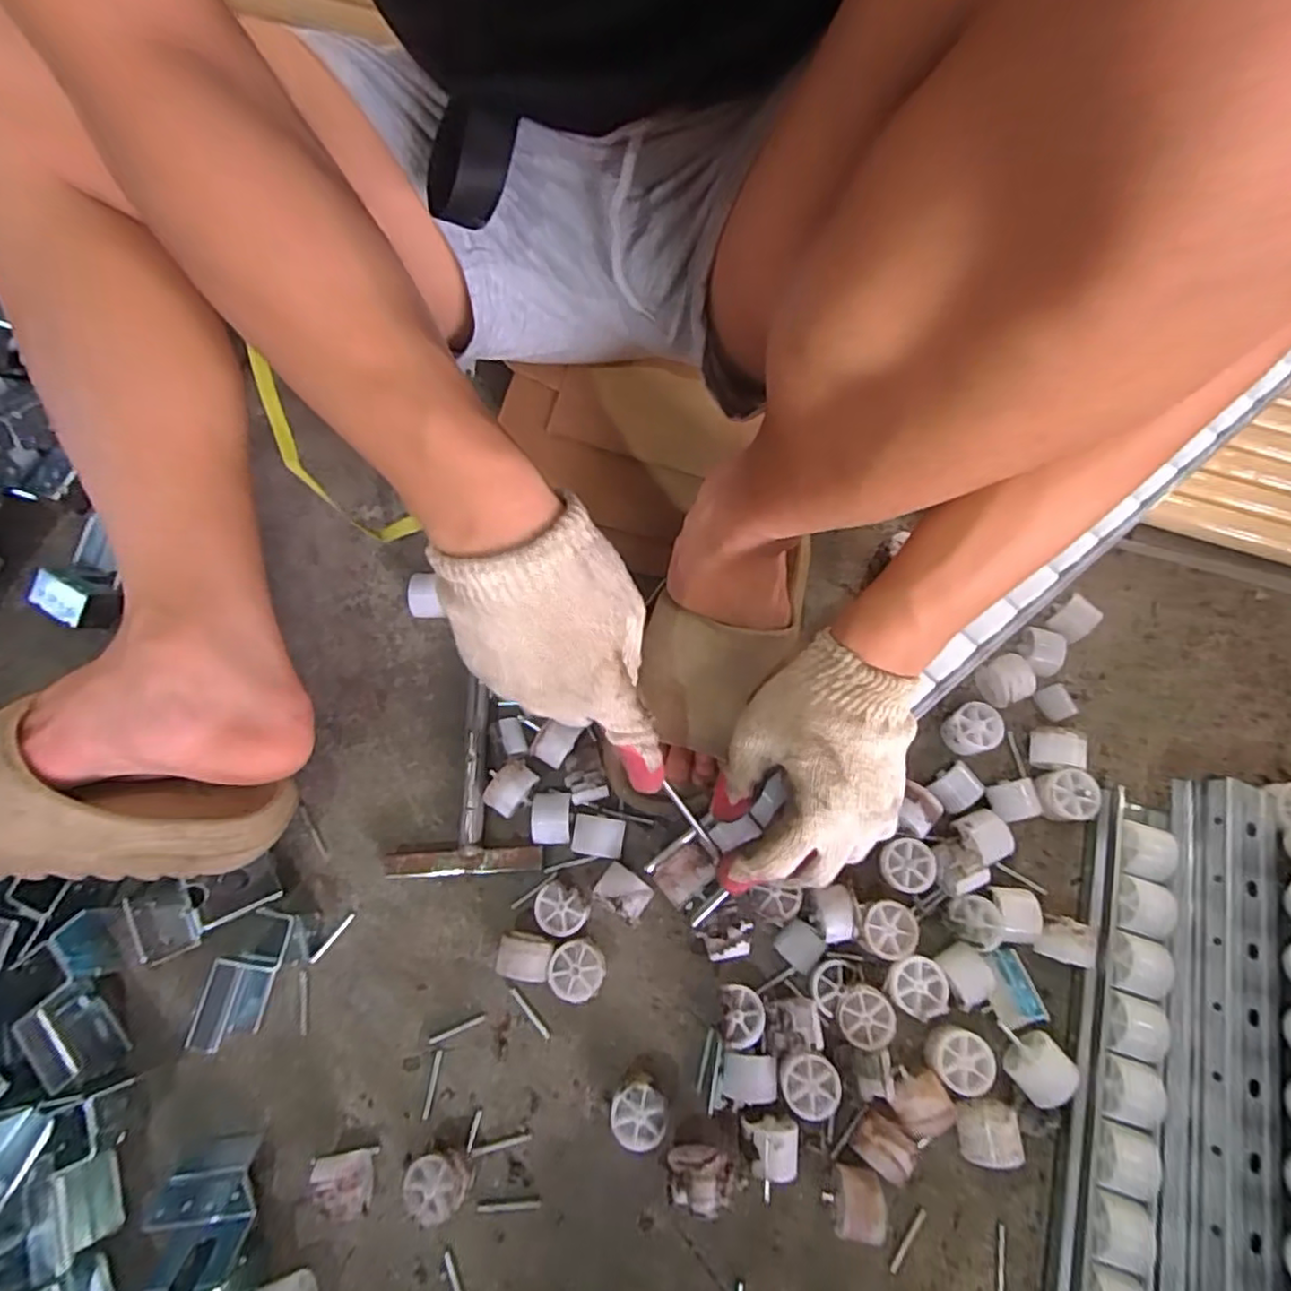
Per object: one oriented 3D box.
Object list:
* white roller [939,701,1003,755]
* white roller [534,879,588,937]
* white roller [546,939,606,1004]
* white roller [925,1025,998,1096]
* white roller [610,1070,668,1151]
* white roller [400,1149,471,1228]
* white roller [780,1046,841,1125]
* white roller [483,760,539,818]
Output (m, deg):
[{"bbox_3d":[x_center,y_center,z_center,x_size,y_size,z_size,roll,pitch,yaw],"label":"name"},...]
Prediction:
[{"bbox_3d":[0.234,0.062,0.483,0.039,0.023,0.034,-32,75,-11],"label":"white roller"},{"bbox_3d":[-0.055,0.174,0.443,0.034,0.022,0.031,0,72,-1],"label":"white roller"},{"bbox_3d":[-0.044,0.209,0.435,0.034,0.024,0.036,0,72,-1],"label":"white roller"},{"bbox_3d":[0.196,0.259,0.421,0.035,0.025,0.034,18,72,4],"label":"white roller"},{"bbox_3d":[-0.003,0.286,0.411,0.034,0.027,0.034,0,72,-1],"label":"white roller"},{"bbox_3d":[-0.124,0.319,0.397,0.038,0.022,0.036,2,72,-1],"label":"white roller"},{"bbox_3d":[0.100,0.270,0.414,0.035,0.020,0.035,16,72,4],"label":"white roller"},{"bbox_3d":[-0.093,0.098,0.461,0.026,0.033,0.036,35,74,10],"label":"white roller"}]

